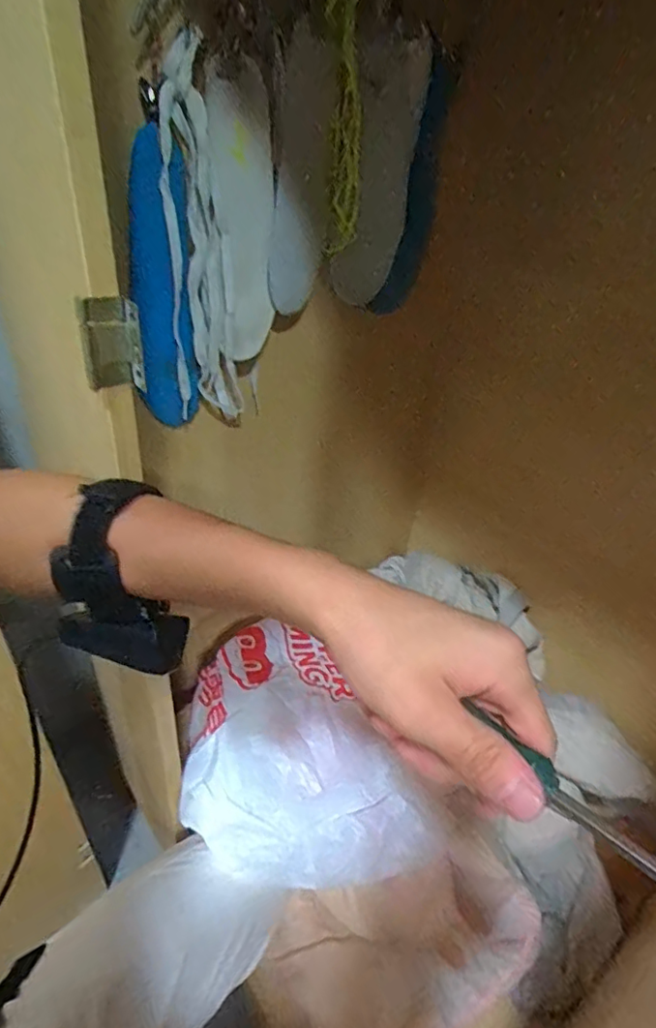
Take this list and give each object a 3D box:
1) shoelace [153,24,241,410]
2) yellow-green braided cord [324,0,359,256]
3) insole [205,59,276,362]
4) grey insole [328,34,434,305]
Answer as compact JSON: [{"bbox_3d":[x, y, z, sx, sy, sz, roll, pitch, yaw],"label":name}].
[{"bbox_3d":[-0.119,-0.239,0.517,0.064,0.315,0.053,-1,36,-9],"label":"shoelace"},{"bbox_3d":[0.010,-0.410,0.555,0.042,0.265,0.030,-30,48,-27],"label":"yellow-green braided cord"},{"bbox_3d":[-0.079,-0.278,0.532,0.034,0.240,0.075,29,41,29],"label":"insole"},{"bbox_3d":[0.054,-0.366,0.617,0.086,0.259,0.022,-12,47,-24],"label":"grey insole"}]

